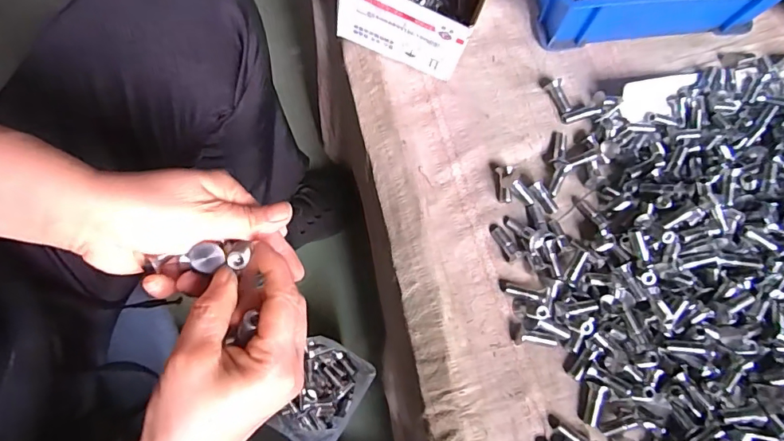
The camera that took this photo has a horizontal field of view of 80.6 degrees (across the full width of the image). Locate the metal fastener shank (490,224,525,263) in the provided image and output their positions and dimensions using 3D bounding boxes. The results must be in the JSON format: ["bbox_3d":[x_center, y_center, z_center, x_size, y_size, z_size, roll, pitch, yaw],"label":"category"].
[{"bbox_3d":[0.104,0.020,0.429,0.012,0.013,0.039,-30,78,-14],"label":"metal fastener shank"}]

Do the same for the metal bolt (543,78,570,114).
[{"bbox_3d":[0.174,-0.131,0.483,0.015,0.015,0.038,-19,76,-11],"label":"metal bolt"}]

